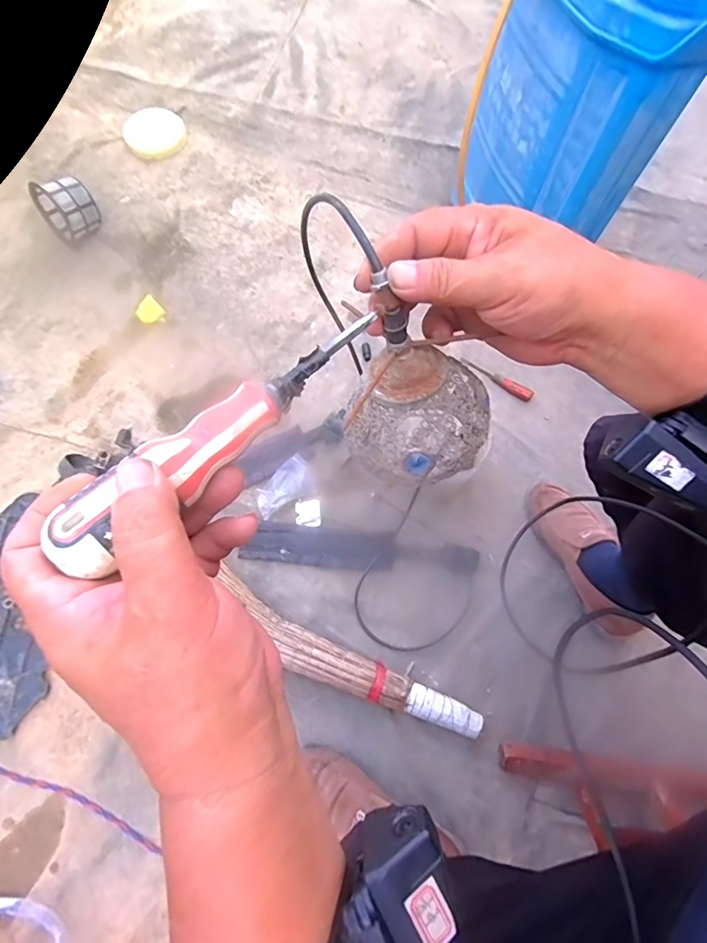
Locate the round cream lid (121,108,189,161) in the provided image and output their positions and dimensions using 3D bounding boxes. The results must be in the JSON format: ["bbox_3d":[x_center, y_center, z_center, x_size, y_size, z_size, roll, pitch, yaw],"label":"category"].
[{"bbox_3d":[-0.449,-0.771,1.052,0.140,0.018,0.139,1,72,-2],"label":"round cream lid"}]

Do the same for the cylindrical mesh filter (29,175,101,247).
[{"bbox_3d":[-0.559,-0.511,0.915,0.099,0.104,0.093,-33,76,-12],"label":"cylindrical mesh filter"}]

